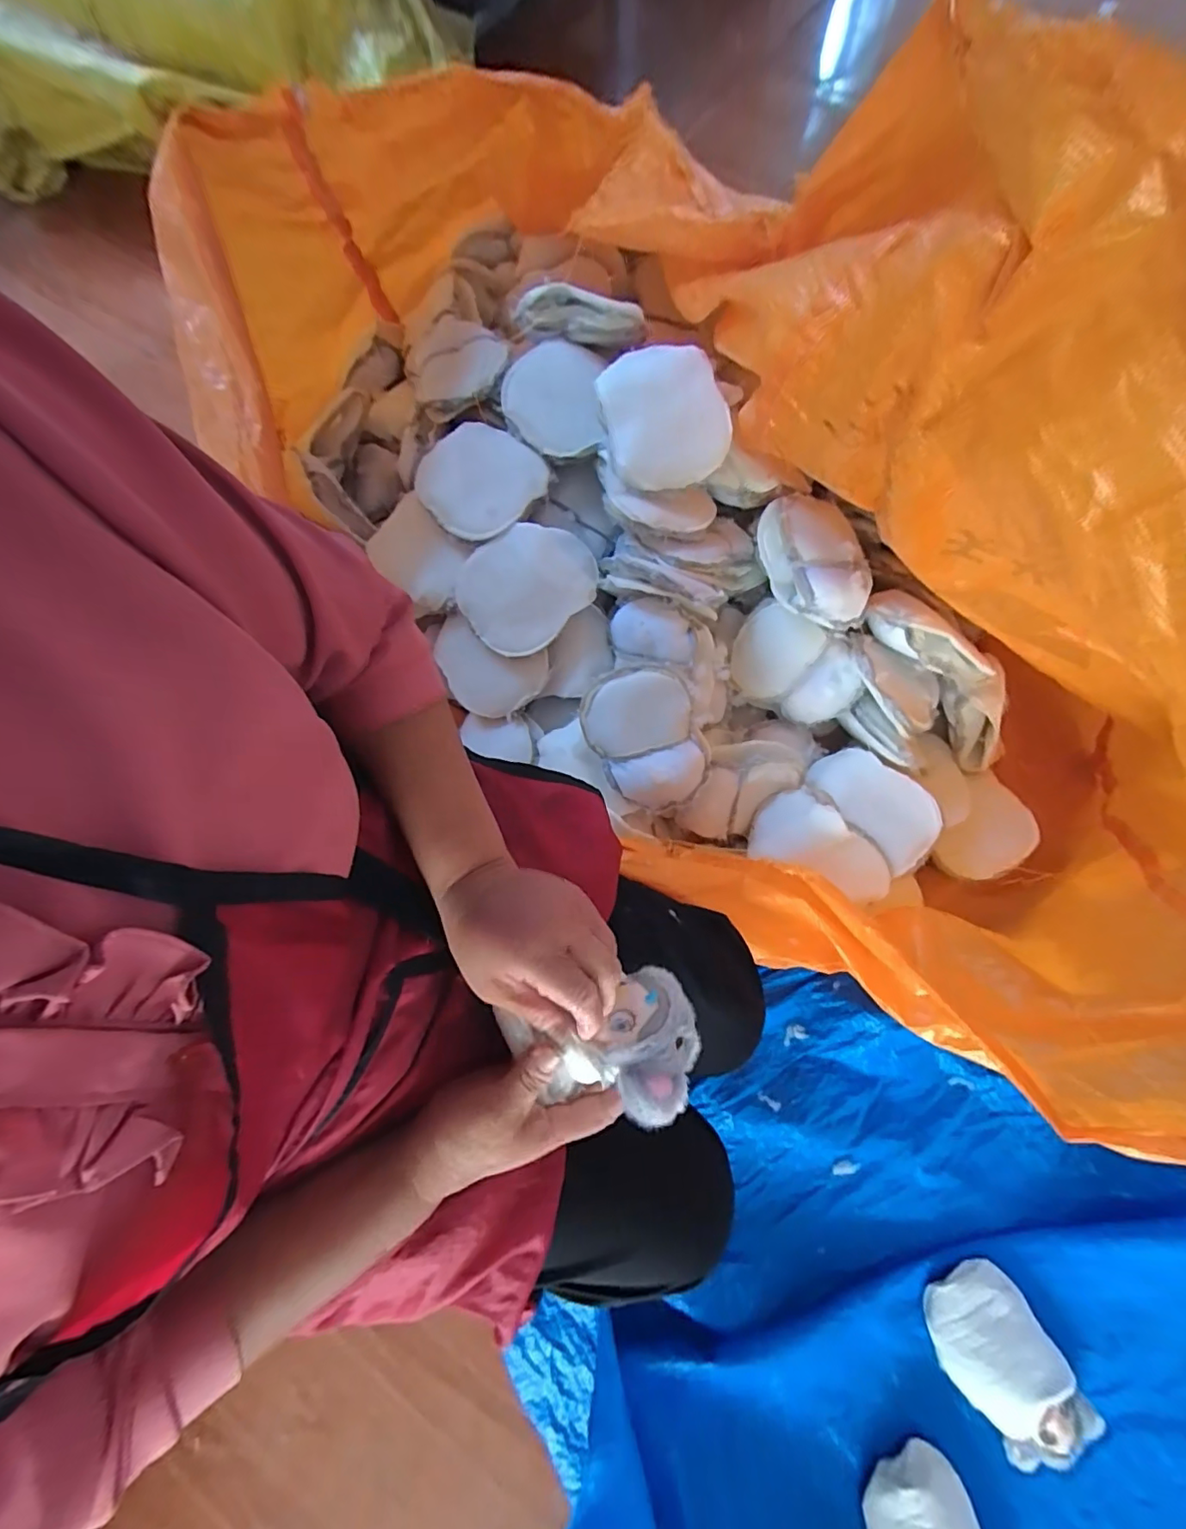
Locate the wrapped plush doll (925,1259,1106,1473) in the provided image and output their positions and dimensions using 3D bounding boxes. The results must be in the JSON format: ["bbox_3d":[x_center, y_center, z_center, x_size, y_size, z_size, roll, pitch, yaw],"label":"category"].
[{"bbox_3d":[0.480,0.701,0.626,0.119,0.047,0.185,-28,73,-7],"label":"wrapped plush doll"}]

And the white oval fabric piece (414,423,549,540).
[{"bbox_3d":[-0.147,-0.370,0.692,0.142,0.034,0.151,36,77,10],"label":"white oval fabric piece"}]

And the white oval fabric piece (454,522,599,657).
[{"bbox_3d":[-0.083,-0.231,0.695,0.177,0.024,0.138,-39,99,3],"label":"white oval fabric piece"}]

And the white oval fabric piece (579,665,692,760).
[{"bbox_3d":[0.052,-0.065,0.671,0.133,0.016,0.104,-14,94,11],"label":"white oval fabric piece"}]

